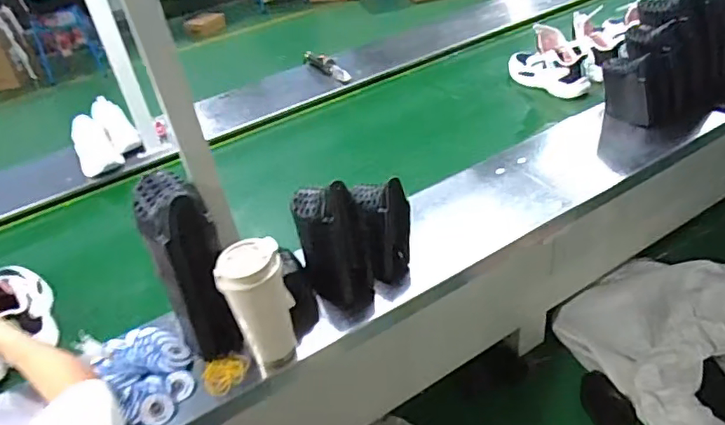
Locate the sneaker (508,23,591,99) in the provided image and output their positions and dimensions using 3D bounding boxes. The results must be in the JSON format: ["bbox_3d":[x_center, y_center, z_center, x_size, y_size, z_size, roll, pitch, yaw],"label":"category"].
[{"bbox_3d":[0.474,-0.393,1.410,0.073,0.134,0.228,-24,40,-21],"label":"sneaker"}]

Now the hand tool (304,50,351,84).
[{"bbox_3d":[-0.109,-0.438,1.644,0.029,0.048,0.224,-28,41,-25],"label":"hand tool"}]

